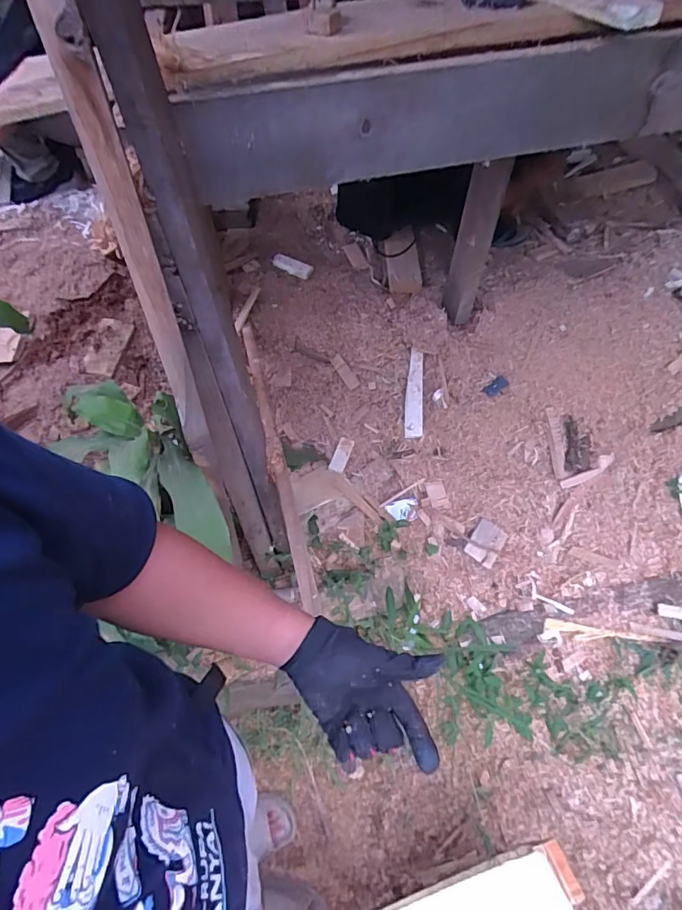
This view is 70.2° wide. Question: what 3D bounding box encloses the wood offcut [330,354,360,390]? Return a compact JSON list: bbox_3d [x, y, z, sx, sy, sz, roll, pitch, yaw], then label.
[{"bbox_3d":[0.010,-0.225,1.318,0.031,0.005,0.102,-35,99,-3],"label":"wood offcut"}]

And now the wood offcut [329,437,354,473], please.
[{"bbox_3d":[0.002,0.000,1.314,0.040,0.013,0.096,21,79,11],"label":"wood offcut"}]

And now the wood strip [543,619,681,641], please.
[{"bbox_3d":[0.721,0.469,1.280,0.355,0.016,0.046,2,81,3],"label":"wood strip"}]

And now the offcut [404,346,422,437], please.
[{"bbox_3d":[0.199,-0.165,1.311,0.045,0.022,0.238,3,82,1],"label":"offcut"}]

